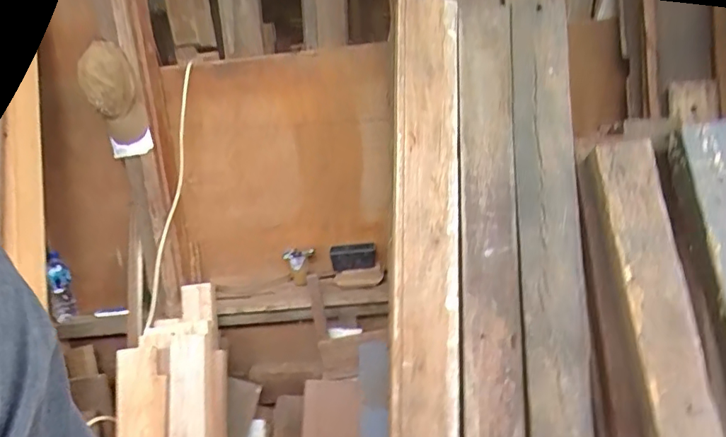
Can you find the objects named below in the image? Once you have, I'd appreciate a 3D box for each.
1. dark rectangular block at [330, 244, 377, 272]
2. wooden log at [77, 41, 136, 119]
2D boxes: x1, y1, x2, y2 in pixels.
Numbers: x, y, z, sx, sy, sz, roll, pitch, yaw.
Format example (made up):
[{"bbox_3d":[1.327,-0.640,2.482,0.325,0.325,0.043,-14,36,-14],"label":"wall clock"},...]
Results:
[{"bbox_3d":[-0.028,0.116,1.540,0.133,0.074,0.020,-4,12,9],"label":"dark rectangular block"},{"bbox_3d":[-0.627,-0.342,1.287,0.125,0.171,0.113,-11,13,-25],"label":"wooden log"}]

